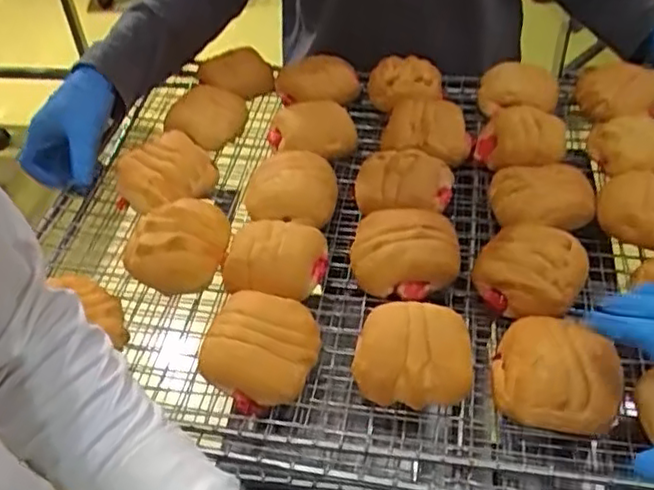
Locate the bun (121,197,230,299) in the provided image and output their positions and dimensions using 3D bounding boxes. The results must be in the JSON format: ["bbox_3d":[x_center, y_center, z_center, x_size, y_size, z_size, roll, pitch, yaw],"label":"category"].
[{"bbox_3d":[-0.136,-0.004,0.627,0.083,0.048,0.095,10,45,15],"label":"bun"}]

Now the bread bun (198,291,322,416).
[{"bbox_3d":[-0.053,0.081,0.537,0.088,0.043,0.091,23,50,27],"label":"bread bun"}]

